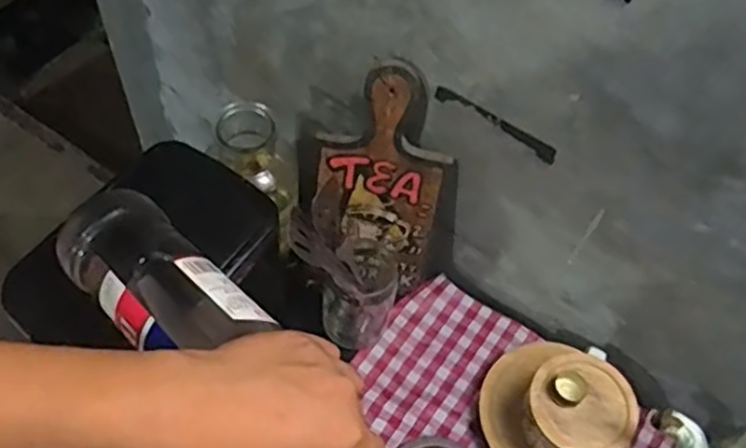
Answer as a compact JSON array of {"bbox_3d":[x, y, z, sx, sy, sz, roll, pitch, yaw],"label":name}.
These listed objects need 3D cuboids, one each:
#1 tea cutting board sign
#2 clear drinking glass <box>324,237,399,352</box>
[{"bbox_3d":[0.007,-0.043,0.737,0.131,0.261,0.024,12,40,-1],"label":"tea cutting board sign"},{"bbox_3d":[-0.015,0.069,0.760,0.071,0.146,0.084,4,57,-3],"label":"clear drinking glass"}]

